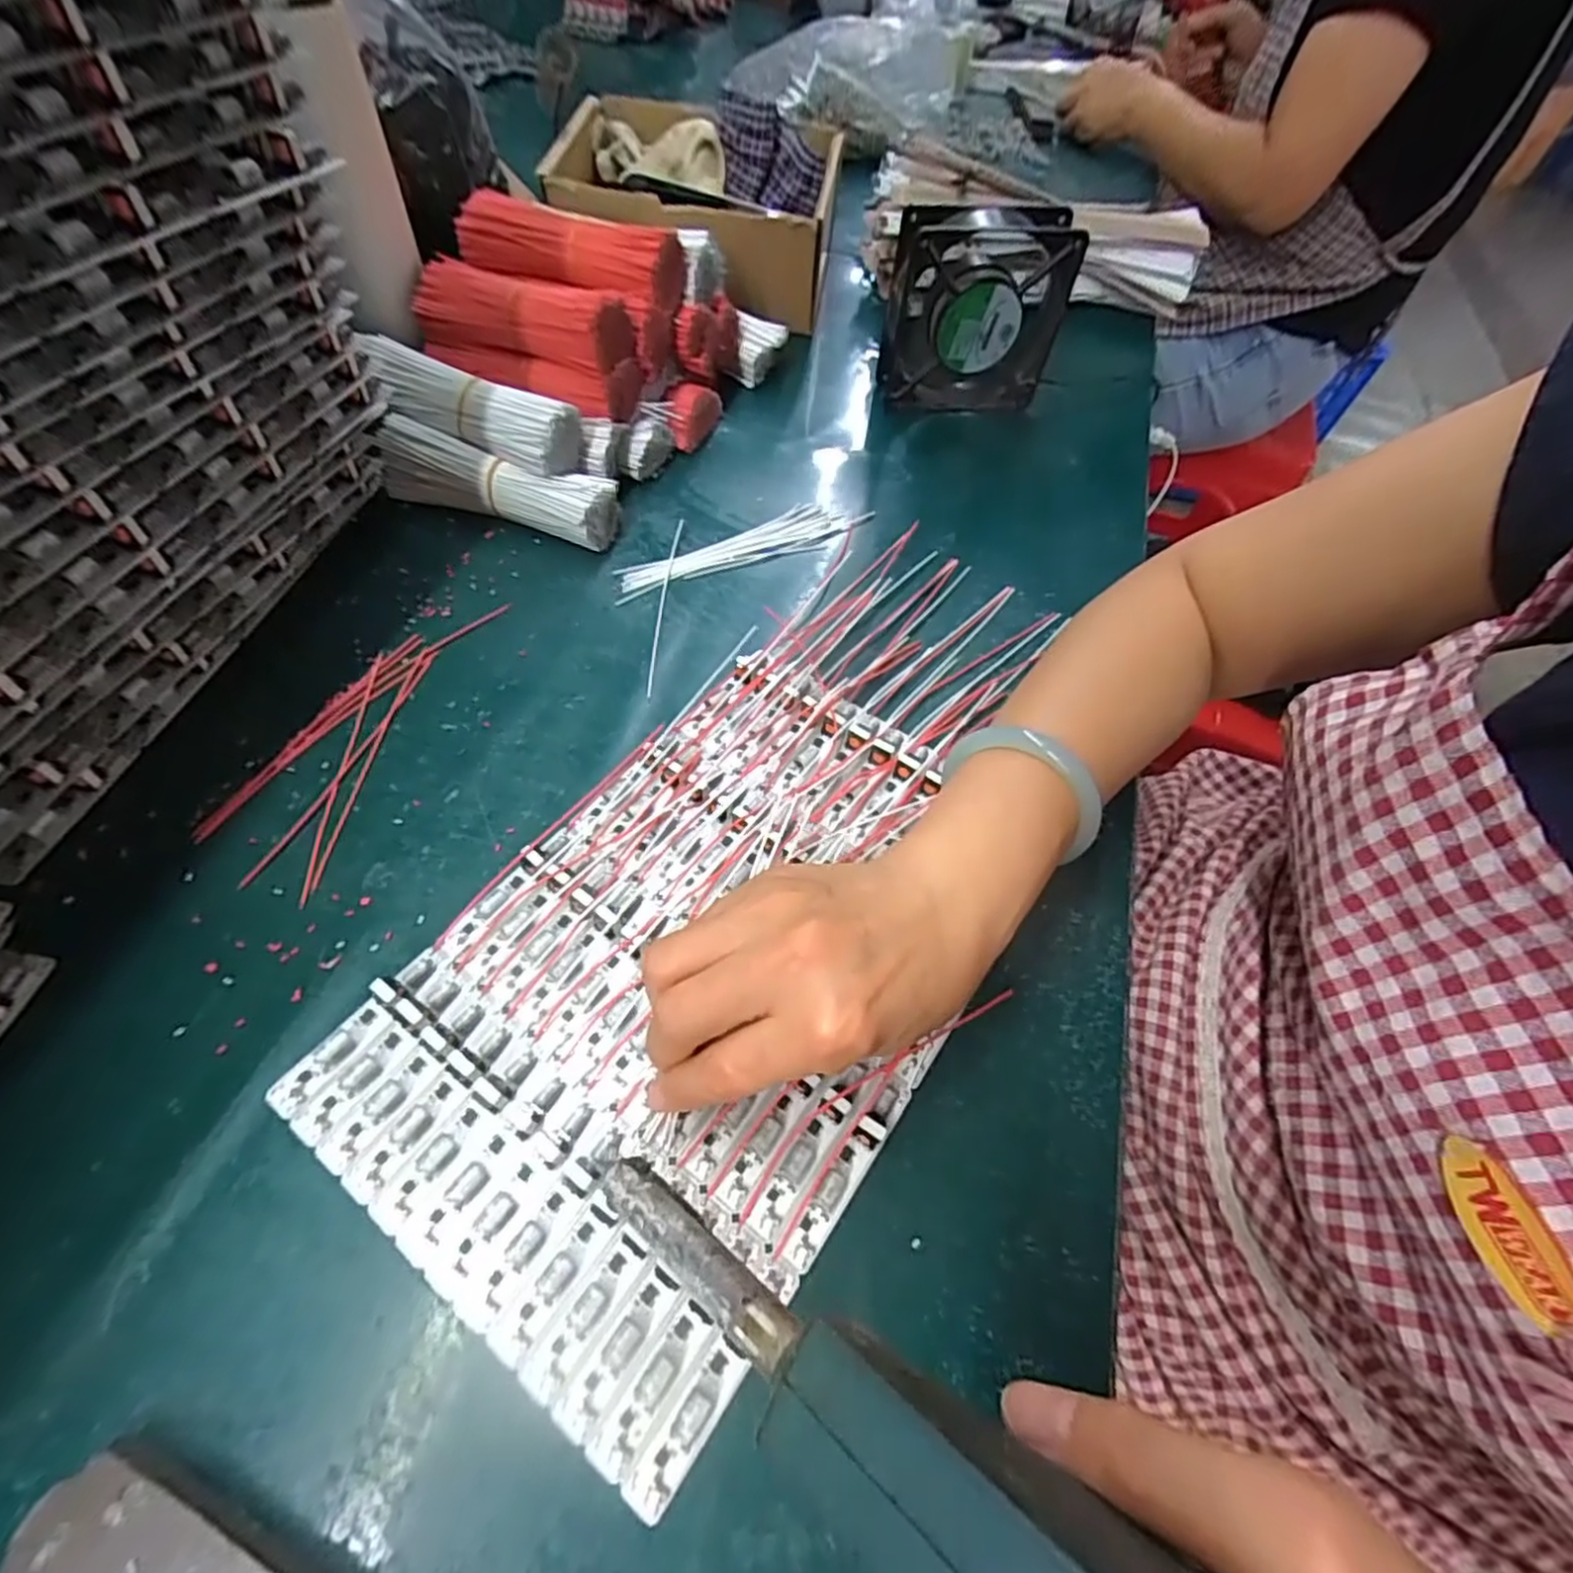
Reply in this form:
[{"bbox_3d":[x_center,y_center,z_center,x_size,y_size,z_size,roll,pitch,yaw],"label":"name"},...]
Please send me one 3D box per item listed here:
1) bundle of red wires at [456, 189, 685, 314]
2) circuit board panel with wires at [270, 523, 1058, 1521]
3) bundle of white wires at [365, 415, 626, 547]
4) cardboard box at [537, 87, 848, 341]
[{"bbox_3d":[-0.139,-0.336,0.434,0.140,0.034,0.035,16,56,4],"label":"bundle of red wires"},{"bbox_3d":[-0.003,0.018,0.332,0.195,0.015,0.441,26,59,12],"label":"circuit board panel with wires"},{"bbox_3d":[-0.177,-0.182,0.425,0.140,0.043,0.035,14,57,4],"label":"bundle of white wires"},{"bbox_3d":[-0.073,-0.456,0.562,0.215,0.090,0.147,13,57,3],"label":"cardboard box"}]

